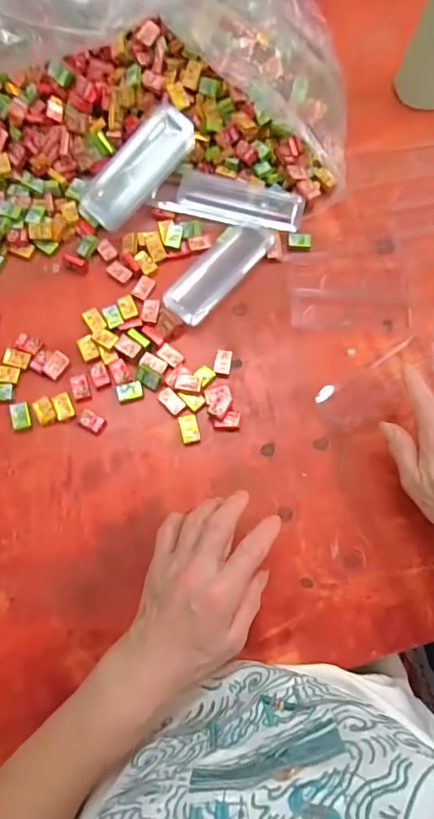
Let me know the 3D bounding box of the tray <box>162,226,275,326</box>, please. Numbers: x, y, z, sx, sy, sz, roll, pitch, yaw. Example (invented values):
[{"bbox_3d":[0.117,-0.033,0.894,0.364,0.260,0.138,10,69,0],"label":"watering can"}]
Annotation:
[{"bbox_3d":[0.001,-0.150,0.503,0.049,0.012,0.141,39,77,11],"label":"tray"}]

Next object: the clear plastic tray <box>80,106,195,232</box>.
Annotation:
[{"bbox_3d":[-0.086,-0.265,0.516,0.055,0.019,0.145,43,95,-19],"label":"clear plastic tray"}]

